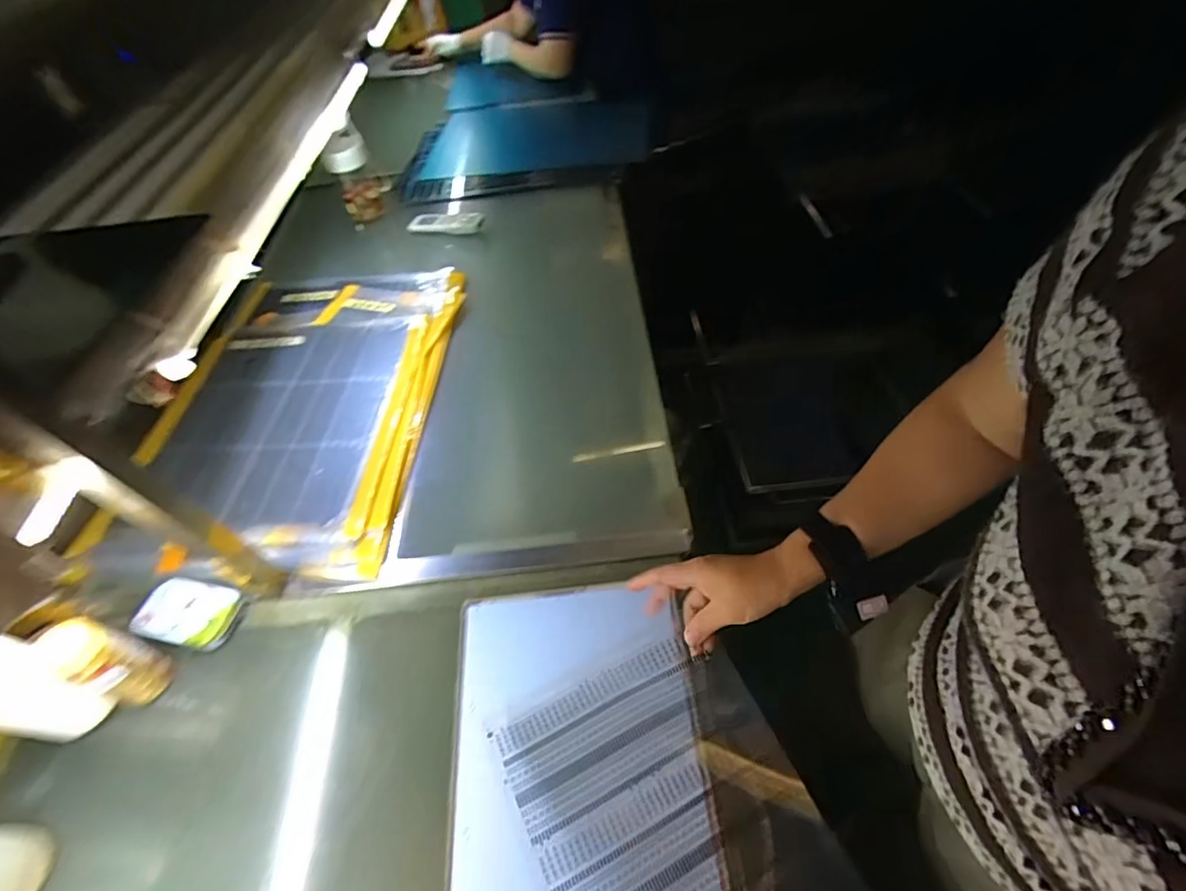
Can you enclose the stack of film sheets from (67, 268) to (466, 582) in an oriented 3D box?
[{"bbox_3d":[-0.466,-0.089,0.858,0.412,0.037,0.630,0,53,5],"label":"stack of film sheets"}]

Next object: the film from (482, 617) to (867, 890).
[{"bbox_3d":[0.076,0.330,0.435,0.233,0.059,0.327,-25,55,-14],"label":"film"}]

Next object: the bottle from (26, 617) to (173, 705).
[{"bbox_3d":[-0.504,0.225,0.545,0.053,0.112,0.053,-2,52,3],"label":"bottle"}]

